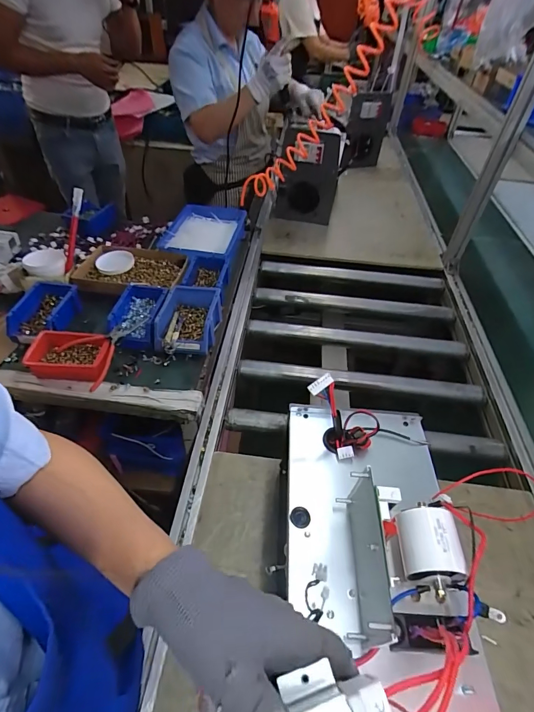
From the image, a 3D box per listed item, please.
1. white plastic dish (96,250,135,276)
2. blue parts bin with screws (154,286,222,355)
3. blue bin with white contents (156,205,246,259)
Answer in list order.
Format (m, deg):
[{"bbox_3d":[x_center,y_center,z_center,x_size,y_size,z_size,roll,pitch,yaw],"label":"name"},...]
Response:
[{"bbox_3d":[-0.418,-0.257,1.012,0.107,0.011,0.094,15,56,20],"label":"white plastic dish"},{"bbox_3d":[-0.186,-0.081,0.855,0.128,0.056,0.202,5,47,1],"label":"blue parts bin with screws"},{"bbox_3d":[-0.208,-0.363,1.146,0.243,0.107,0.294,6,47,2],"label":"blue bin with white contents"}]

